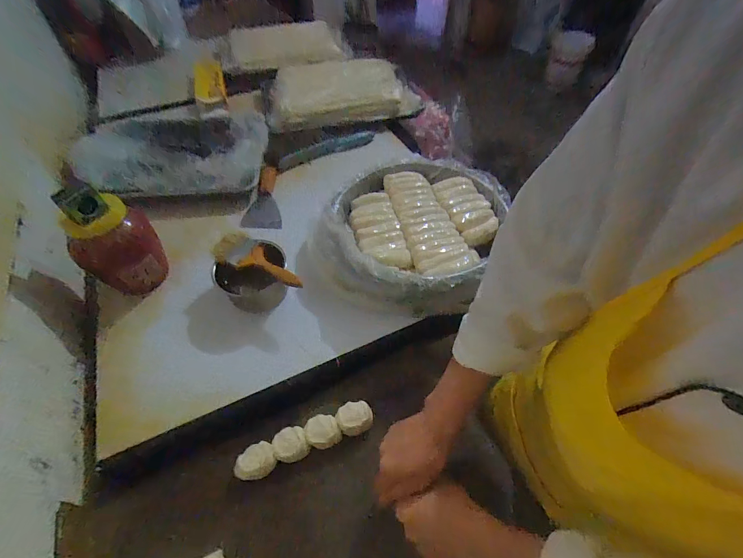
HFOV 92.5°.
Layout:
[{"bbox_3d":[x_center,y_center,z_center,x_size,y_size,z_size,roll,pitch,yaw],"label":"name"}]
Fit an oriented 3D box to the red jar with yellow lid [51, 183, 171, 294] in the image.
[{"bbox_3d":[-0.456,-0.077,0.642,0.104,0.197,0.125,2,51,2],"label":"red jar with yellow lid"}]

